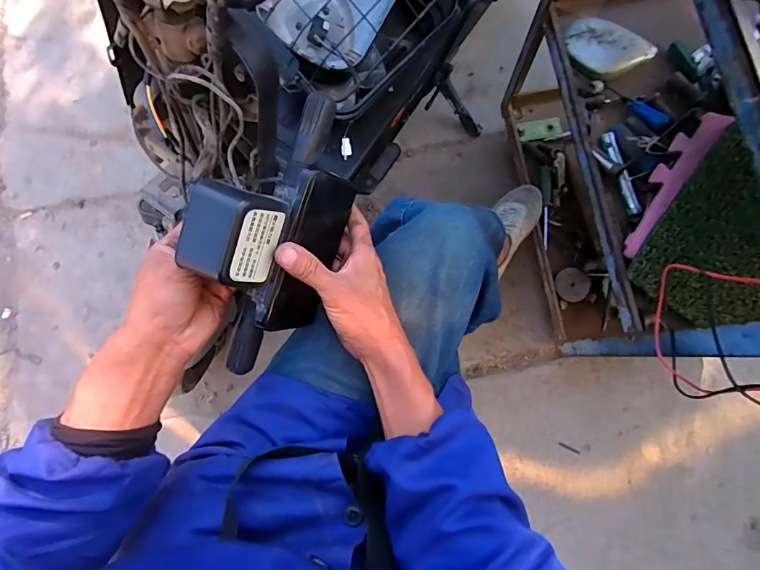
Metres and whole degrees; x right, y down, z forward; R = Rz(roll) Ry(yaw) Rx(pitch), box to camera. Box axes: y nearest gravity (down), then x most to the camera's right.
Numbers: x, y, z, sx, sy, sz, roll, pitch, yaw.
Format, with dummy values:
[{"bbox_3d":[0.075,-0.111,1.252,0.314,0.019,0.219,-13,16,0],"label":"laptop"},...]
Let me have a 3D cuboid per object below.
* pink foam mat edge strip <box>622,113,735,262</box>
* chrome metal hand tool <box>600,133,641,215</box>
[{"bbox_3d":[0.439,-0.156,0.639,0.018,0.052,0.244,32,96,-25],"label":"pink foam mat edge strip"},{"bbox_3d":[0.389,-0.182,0.674,0.024,0.015,0.143,-13,80,-2],"label":"chrome metal hand tool"}]

